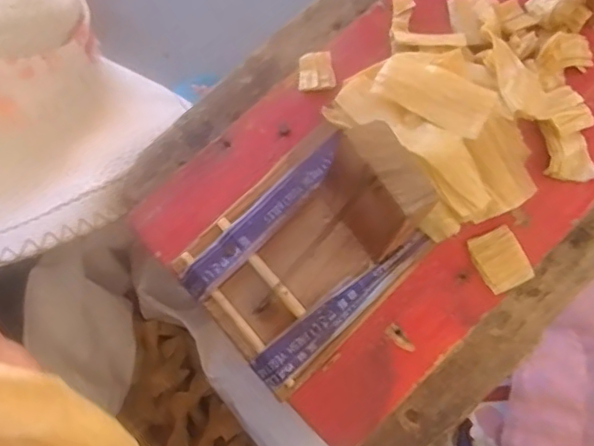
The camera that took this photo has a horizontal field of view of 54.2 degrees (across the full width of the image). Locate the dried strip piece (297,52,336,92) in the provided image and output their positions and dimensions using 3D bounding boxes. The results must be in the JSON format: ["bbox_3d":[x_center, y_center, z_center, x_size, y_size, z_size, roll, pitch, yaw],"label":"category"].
[{"bbox_3d":[0.011,-0.086,0.328,0.020,0.004,0.023,-6,77,-2],"label":"dried strip piece"}]

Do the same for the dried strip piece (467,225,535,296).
[{"bbox_3d":[0.106,0.019,0.302,0.025,0.004,0.031,-24,78,-5],"label":"dried strip piece"}]

